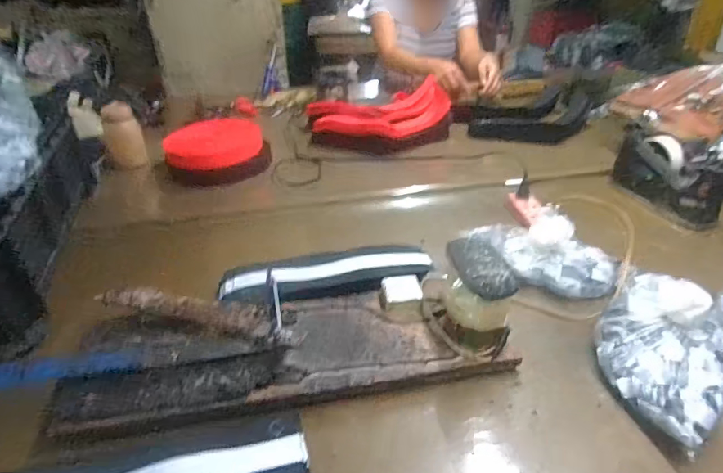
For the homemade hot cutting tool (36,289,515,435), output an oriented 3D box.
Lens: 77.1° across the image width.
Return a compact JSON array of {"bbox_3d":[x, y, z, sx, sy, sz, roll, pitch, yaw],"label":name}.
[{"bbox_3d":[-0.079,0.127,0.532,0.499,0.077,0.171,-4,33,-5],"label":"homemade hot cutting tool"}]

